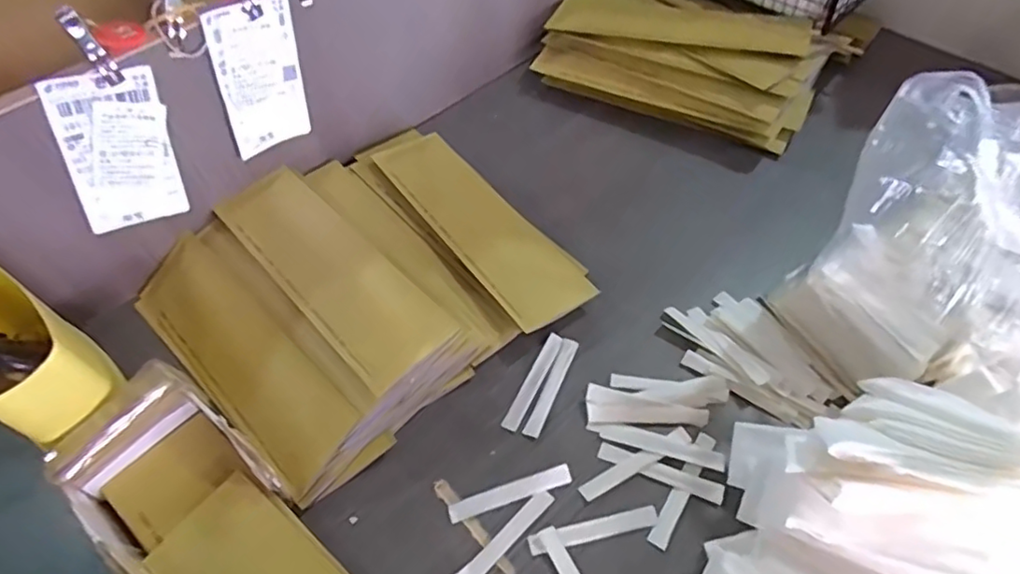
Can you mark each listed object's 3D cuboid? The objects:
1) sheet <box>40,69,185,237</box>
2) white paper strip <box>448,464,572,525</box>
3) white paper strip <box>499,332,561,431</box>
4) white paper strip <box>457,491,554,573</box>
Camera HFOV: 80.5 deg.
[{"bbox_3d":[-0.314,-0.106,0.488,0.077,0.135,0.011,-24,52,-34],"label":"sheet"},{"bbox_3d":[0.000,0.150,0.441,0.091,0.008,0.013,-16,56,-7],"label":"white paper strip"},{"bbox_3d":[0.020,0.077,0.494,0.014,0.004,0.092,23,60,18],"label":"white paper strip"},{"bbox_3d":[-0.004,0.177,0.423,0.087,0.004,0.013,-40,62,-21],"label":"white paper strip"}]

